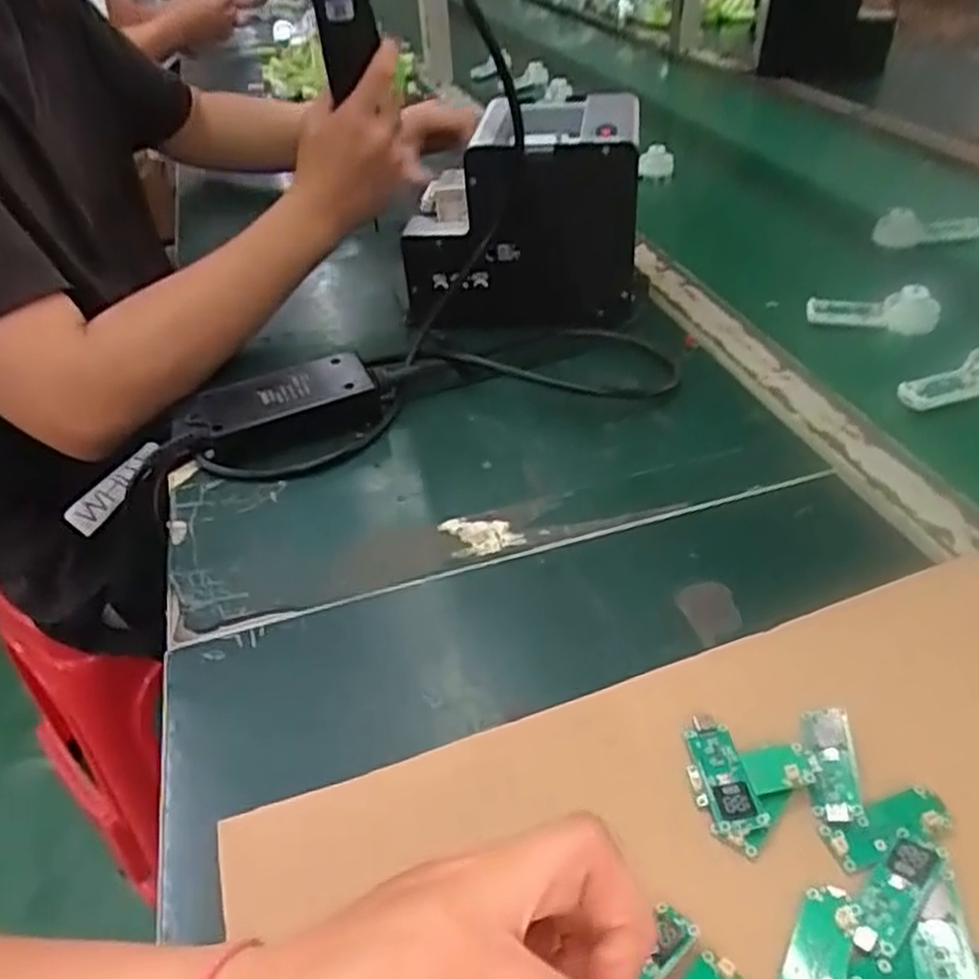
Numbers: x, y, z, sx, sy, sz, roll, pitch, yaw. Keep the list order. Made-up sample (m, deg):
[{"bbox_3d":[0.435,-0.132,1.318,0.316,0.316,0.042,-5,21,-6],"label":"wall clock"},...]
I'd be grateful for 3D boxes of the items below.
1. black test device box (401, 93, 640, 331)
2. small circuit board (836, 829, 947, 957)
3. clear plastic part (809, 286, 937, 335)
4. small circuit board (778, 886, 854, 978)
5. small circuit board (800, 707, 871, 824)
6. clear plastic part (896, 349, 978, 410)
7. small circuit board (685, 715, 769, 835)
[{"bbox_3d":[0.023,-0.222,0.641,0.179,0.151,0.129,-2,40,5],"label":"black test device box"},{"bbox_3d":[0.147,0.145,0.288,0.049,0.006,0.020,-32,47,-27],"label":"small circuit board"},{"bbox_3d":[0.305,-0.144,0.634,0.099,0.036,0.016,6,42,14],"label":"clear plastic part"},{"bbox_3d":[0.114,0.162,0.277,0.019,0.004,0.050,10,41,36],"label":"small circuit board"},{"bbox_3d":[0.140,0.112,0.328,0.021,0.010,0.048,1,41,8],"label":"small circuit board"},{"bbox_3d":[0.325,-0.078,0.547,0.097,0.030,0.023,-12,41,-7],"label":"clear plastic part"},{"bbox_3d":[0.096,0.118,0.331,0.019,0.010,0.050,-8,40,-3],"label":"small circuit board"}]

